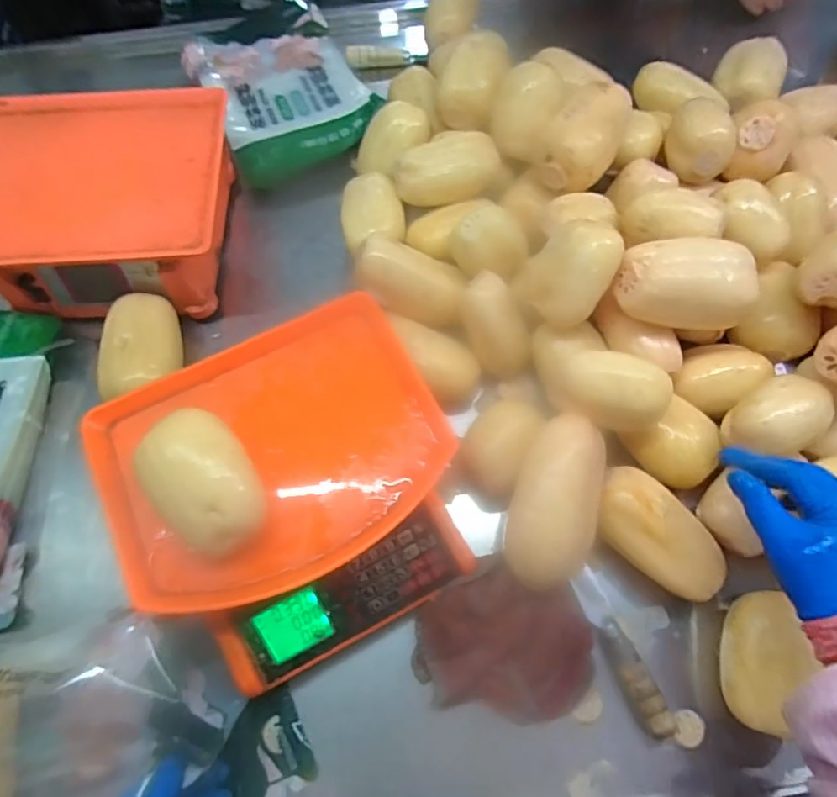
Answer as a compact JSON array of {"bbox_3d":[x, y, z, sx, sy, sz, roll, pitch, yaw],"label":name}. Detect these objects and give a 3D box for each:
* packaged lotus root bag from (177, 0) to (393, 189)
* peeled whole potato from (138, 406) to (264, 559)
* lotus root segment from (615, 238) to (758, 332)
[{"bbox_3d":[-0.193,-0.440,0.789,0.215,0.053,0.294,-26,73,-9],"label":"packaged lotus root bag"},{"bbox_3d":[-0.170,0.070,0.442,0.078,0.064,0.110,-34,71,-12],"label":"peeled whole potato"},{"bbox_3d":[0.257,-0.111,0.532,0.120,0.056,0.063,0,67,1],"label":"lotus root segment"}]

